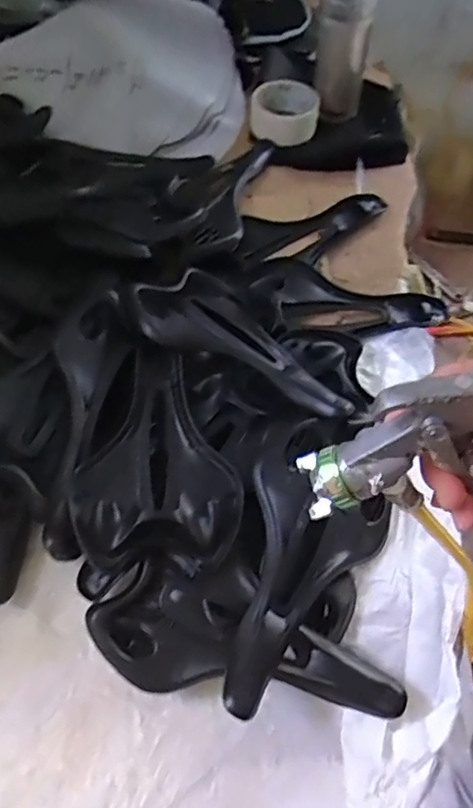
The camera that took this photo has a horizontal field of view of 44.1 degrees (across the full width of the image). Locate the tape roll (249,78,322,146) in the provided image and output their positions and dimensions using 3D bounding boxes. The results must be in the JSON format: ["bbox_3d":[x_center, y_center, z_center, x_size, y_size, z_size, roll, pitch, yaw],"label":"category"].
[{"bbox_3d":[0.068,-0.411,0.811,0.085,0.051,0.085,-1,60,2],"label":"tape roll"}]

